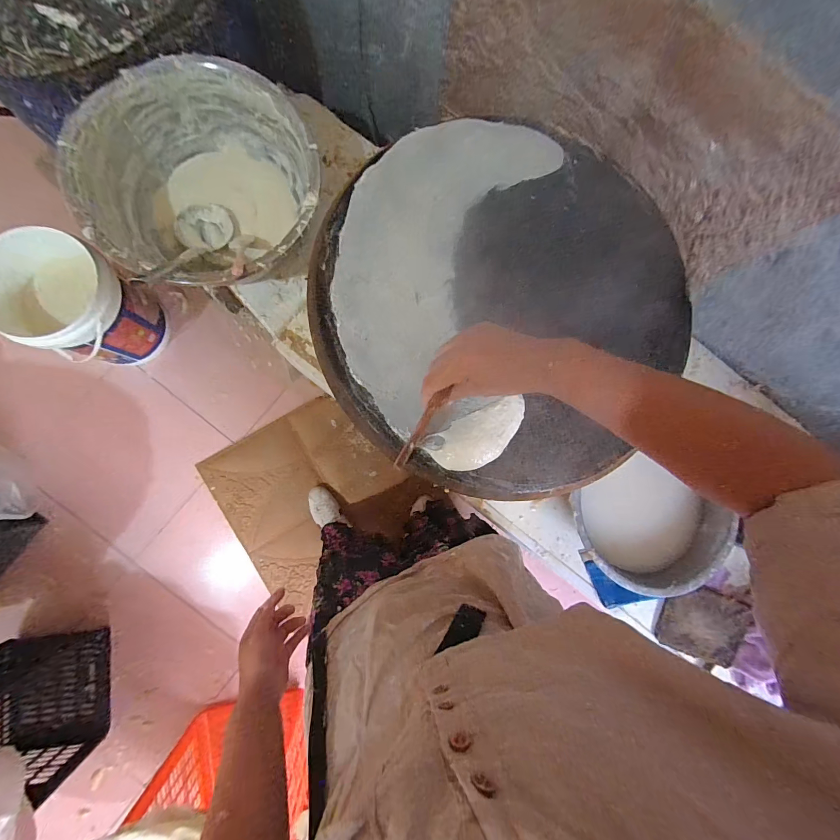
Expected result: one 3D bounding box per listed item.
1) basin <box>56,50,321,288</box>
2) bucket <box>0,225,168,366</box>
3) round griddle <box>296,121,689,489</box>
[{"bbox_3d":[-0.397,-0.429,0.719,0.389,0.249,0.397,1,85,-6],"label":"basin"},{"bbox_3d":[-1.027,-0.348,1.090,0.316,0.326,0.304,1,85,-6],"label":"bucket"},{"bbox_3d":[0.107,-0.167,0.485,0.495,0.047,0.506,1,85,-6],"label":"round griddle"}]

